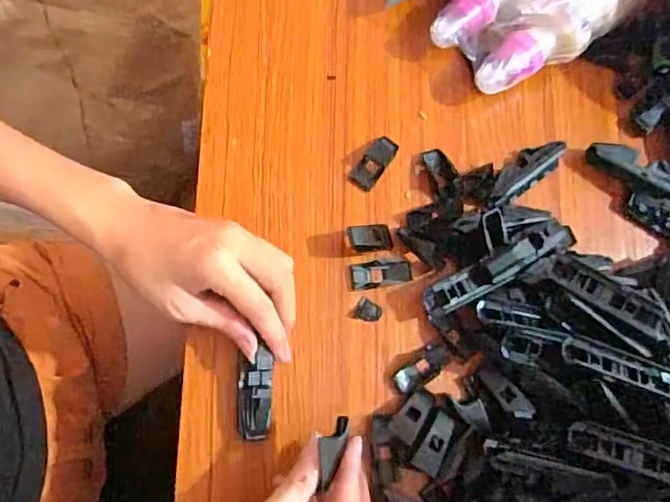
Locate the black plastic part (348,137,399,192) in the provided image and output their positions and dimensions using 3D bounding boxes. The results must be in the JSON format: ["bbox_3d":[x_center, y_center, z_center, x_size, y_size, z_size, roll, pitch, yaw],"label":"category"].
[{"bbox_3d":[0.028,-0.062,0.403,0.018,0.004,0.042,36,74,2],"label":"black plastic part"}]

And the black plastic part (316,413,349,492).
[{"bbox_3d":[-0.003,0.108,0.307,0.014,0.010,0.040,19,64,6],"label":"black plastic part"}]

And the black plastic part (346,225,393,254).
[{"bbox_3d":[0.024,-0.009,0.382,0.031,0.018,0.016,-11,77,-10],"label":"black plastic part"}]

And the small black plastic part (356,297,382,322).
[{"bbox_3d":[0.023,0.041,0.381,0.016,0.004,0.013,26,74,-1],"label":"small black plastic part"}]

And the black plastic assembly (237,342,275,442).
[{"bbox_3d":[-0.048,0.086,0.344,0.021,0.013,0.054,4,83,1],"label":"black plastic assembly"}]

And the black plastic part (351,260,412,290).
[{"bbox_3d":[0.032,0.015,0.386,0.041,0.004,0.018,-8,77,-10],"label":"black plastic part"}]

